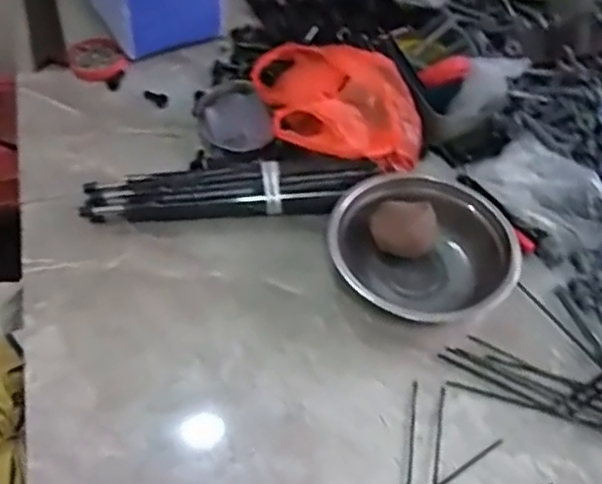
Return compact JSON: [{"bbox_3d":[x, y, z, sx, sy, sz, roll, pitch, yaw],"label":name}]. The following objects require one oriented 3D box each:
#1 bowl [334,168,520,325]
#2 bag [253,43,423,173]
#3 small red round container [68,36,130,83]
[{"bbox_3d":[0.137,0.010,0.777,0.201,0.064,0.170,25,55,16],"label":"bowl"},{"bbox_3d":[0.051,-0.182,0.907,0.194,0.090,0.235,-8,53,-9],"label":"bag"},{"bbox_3d":[-0.302,-0.273,1.010,0.075,0.024,0.075,1,52,-2],"label":"small red round container"}]

